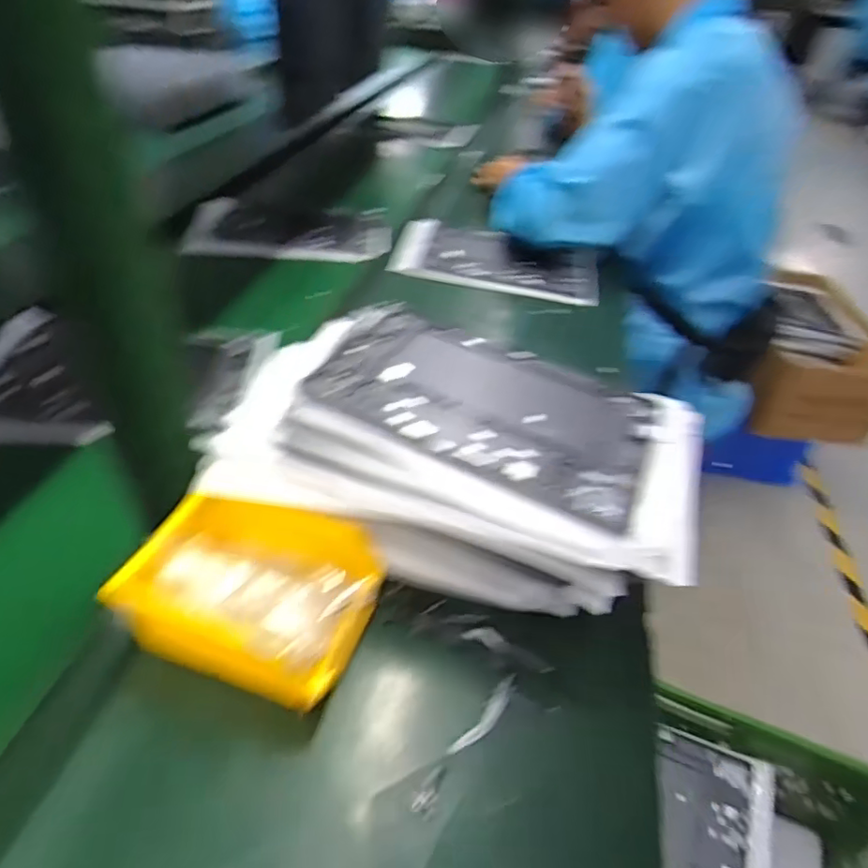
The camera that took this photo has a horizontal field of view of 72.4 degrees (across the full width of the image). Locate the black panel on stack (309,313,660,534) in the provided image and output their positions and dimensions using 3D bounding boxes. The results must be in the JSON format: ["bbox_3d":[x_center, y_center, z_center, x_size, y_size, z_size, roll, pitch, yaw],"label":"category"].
[{"bbox_3d":[0.041,-0.033,0.472,0.260,0.014,0.166,21,43,16],"label":"black panel on stack"}]

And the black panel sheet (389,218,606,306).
[{"bbox_3d":[0.100,-0.271,0.921,0.317,0.015,0.189,11,41,5],"label":"black panel sheet"}]

